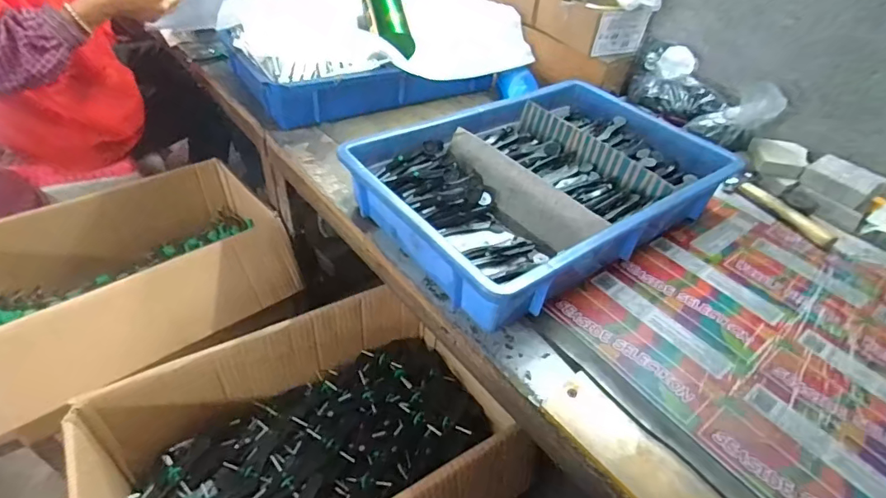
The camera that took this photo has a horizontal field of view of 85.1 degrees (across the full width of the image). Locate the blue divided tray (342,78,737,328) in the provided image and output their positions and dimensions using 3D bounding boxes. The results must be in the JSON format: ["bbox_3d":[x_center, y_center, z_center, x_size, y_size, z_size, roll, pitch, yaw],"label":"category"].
[{"bbox_3d":[0.137,-0.095,0.626,0.464,0.072,0.293,-25,49,-30],"label":"blue divided tray"}]

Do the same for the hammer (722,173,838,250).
[{"bbox_3d":[0.472,-0.056,0.681,0.051,0.020,0.154,-14,45,-21],"label":"hammer"}]

